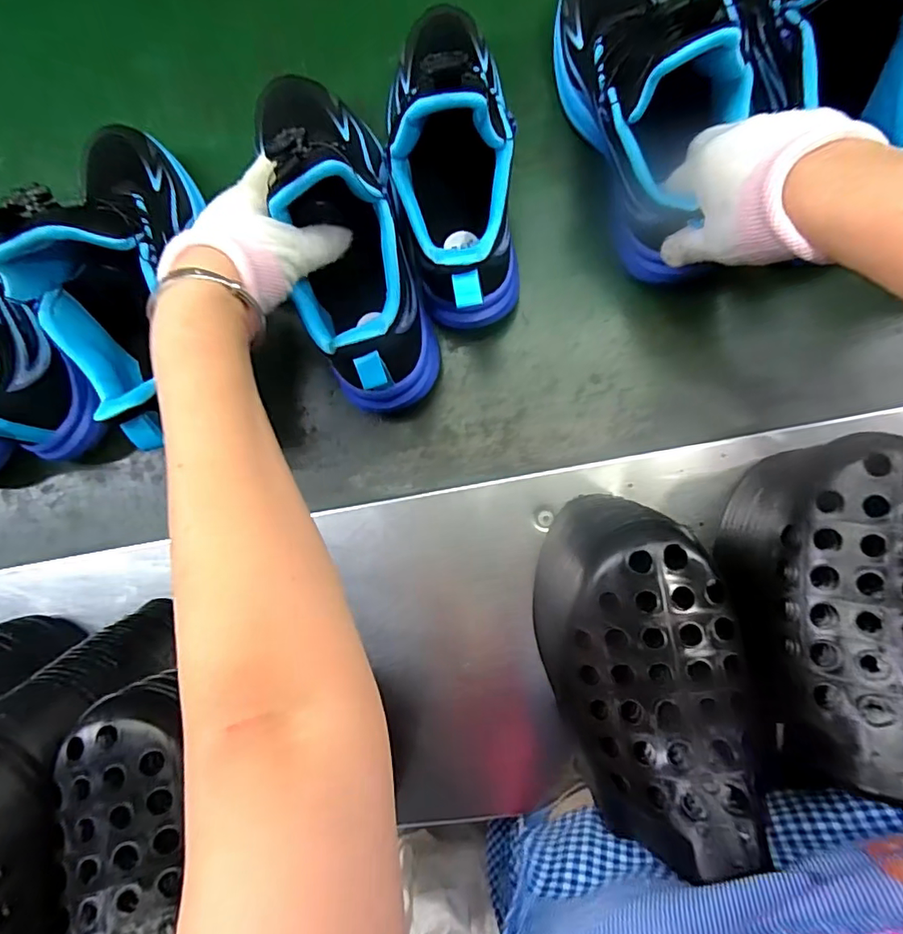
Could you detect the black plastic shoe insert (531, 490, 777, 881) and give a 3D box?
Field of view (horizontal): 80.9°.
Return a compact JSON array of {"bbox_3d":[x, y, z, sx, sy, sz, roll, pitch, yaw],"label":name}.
[{"bbox_3d":[0.089,0.088,0.236,0.079,0.063,0.143,-18,91,-1],"label":"black plastic shoe insert"}]

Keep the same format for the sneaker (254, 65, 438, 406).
[{"bbox_3d":[-0.074,-0.161,0.343,0.080,0.116,0.232,-20,91,-1],"label":"sneaker"}]

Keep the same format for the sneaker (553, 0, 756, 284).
[{"bbox_3d":[0.125,-0.238,0.333,0.069,0.139,0.202,-17,91,-1],"label":"sneaker"}]

